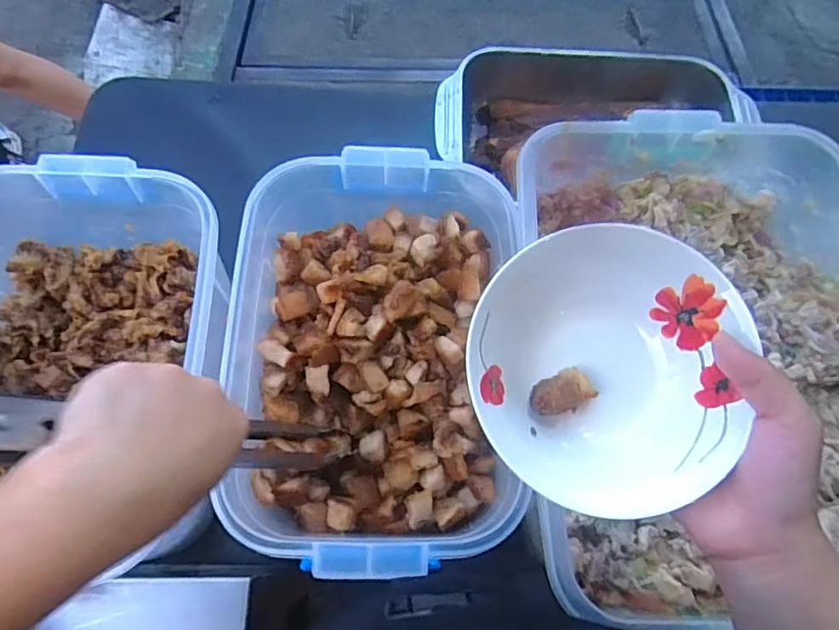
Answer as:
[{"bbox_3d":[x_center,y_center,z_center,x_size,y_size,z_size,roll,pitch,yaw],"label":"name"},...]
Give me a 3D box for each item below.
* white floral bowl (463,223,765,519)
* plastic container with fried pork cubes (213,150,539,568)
[{"bbox_3d":[0.103,0.027,0.308,0.152,0.055,0.152,0,89,2],"label":"white floral bowl"},{"bbox_3d":[-0.036,0.037,0.502,0.240,0.136,0.338,3,65,0],"label":"plastic container with fried pork cubes"}]

